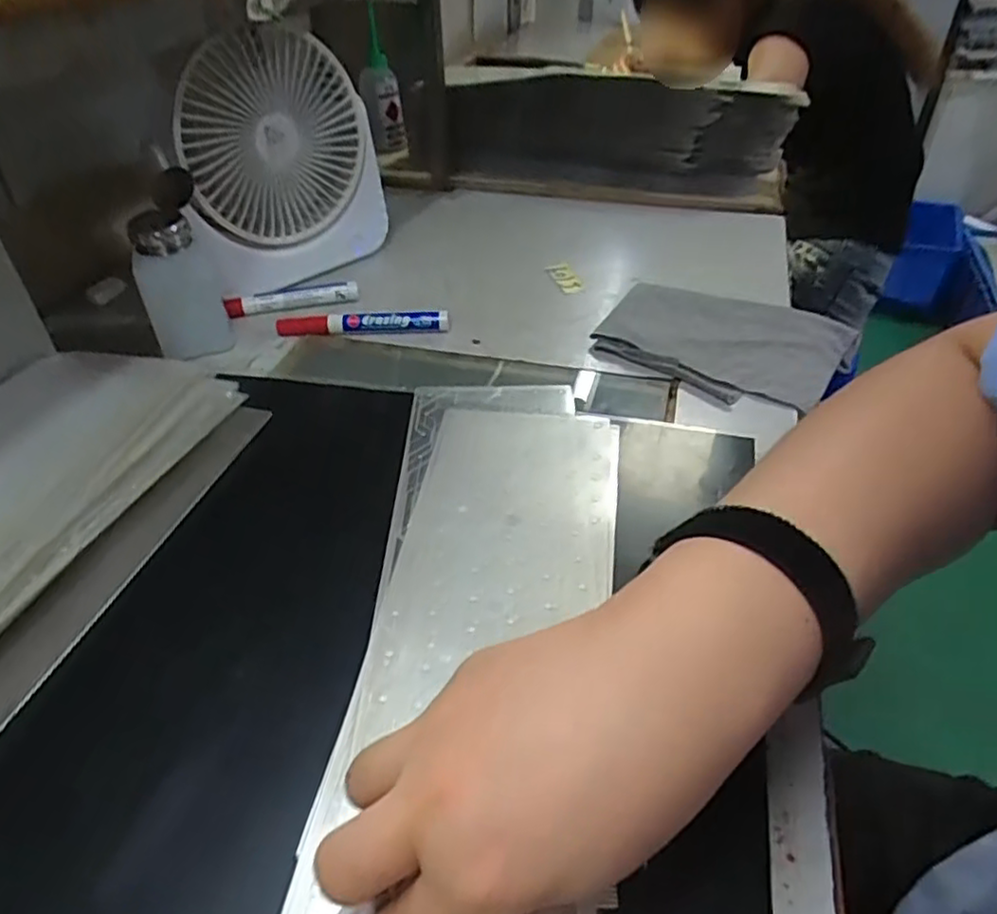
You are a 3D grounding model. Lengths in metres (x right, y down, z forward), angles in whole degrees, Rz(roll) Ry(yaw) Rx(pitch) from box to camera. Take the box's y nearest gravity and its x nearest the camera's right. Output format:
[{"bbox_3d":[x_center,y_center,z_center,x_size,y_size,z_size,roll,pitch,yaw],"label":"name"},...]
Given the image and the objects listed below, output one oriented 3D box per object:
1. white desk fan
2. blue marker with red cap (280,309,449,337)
[{"bbox_3d":[-0.202,-0.215,0.545,0.068,0.189,0.247,21,45,27],"label":"white desk fan"},{"bbox_3d":[-0.111,-0.109,0.546,0.140,0.017,0.014,0,40,5],"label":"blue marker with red cap"}]

